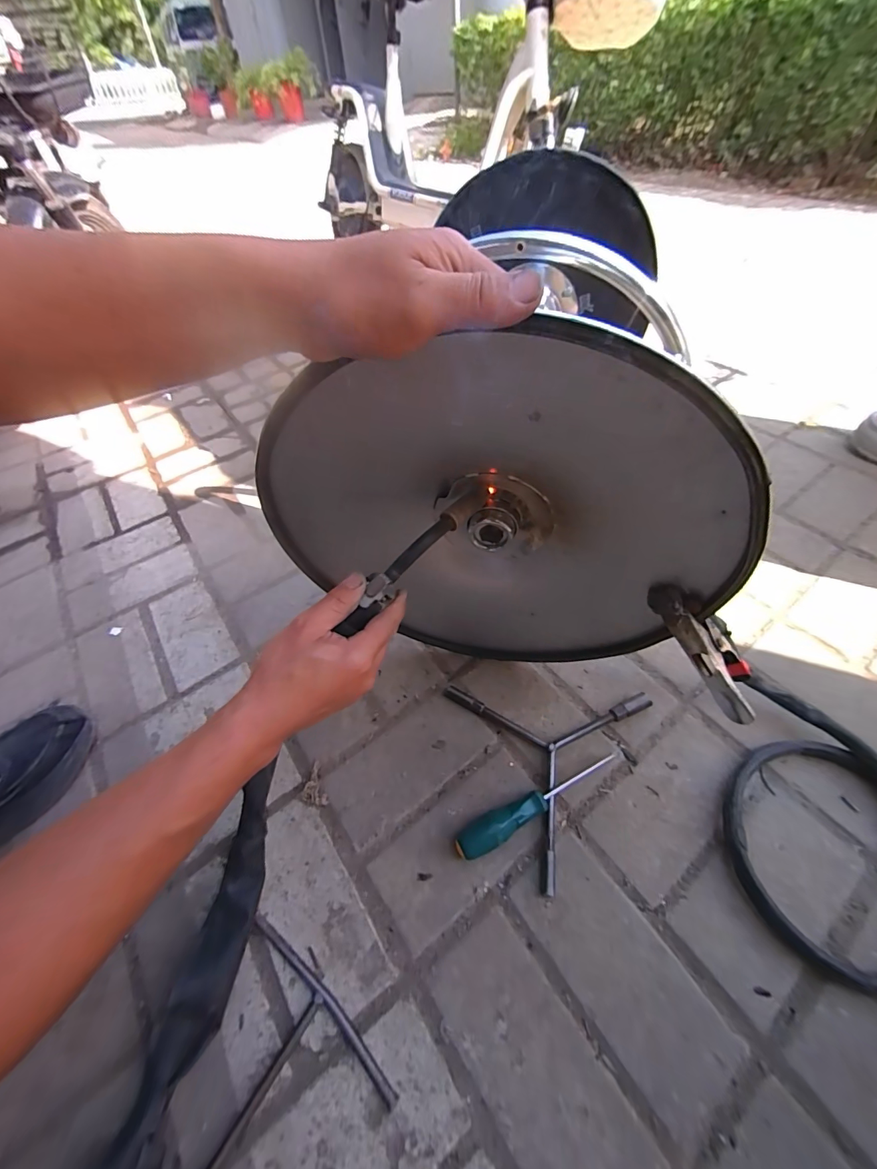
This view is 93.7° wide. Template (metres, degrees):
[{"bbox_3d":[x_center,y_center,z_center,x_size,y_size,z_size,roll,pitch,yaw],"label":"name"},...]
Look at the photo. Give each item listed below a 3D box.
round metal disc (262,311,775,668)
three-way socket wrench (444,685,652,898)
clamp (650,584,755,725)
[{"bbox_3d":[0.047,-0.044,0.381,0.388,0.380,0.080,10,54,13],"label":"round metal disc"},{"bbox_3d":[0.147,0.172,0.467,0.206,0.016,0.222,-23,54,-12],"label":"three-way socket wrench"},{"bbox_3d":[0.258,0.056,0.395,0.167,0.023,0.064,44,58,-18],"label":"clamp"}]

